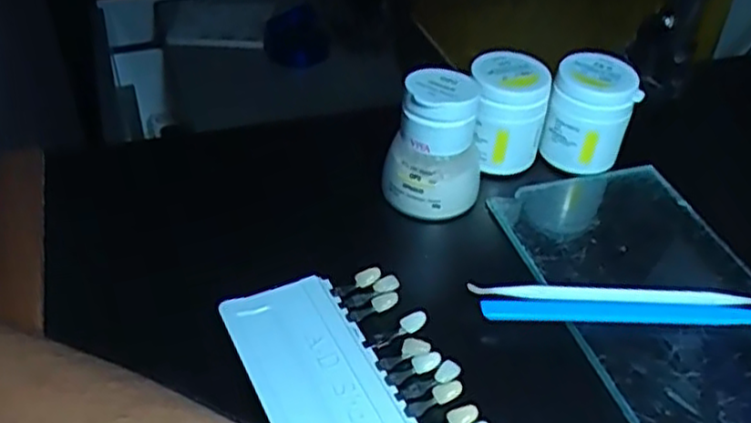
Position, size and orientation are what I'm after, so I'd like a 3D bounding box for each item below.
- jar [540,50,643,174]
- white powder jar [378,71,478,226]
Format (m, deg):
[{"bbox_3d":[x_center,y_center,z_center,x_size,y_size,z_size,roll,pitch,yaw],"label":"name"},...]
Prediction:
[{"bbox_3d":[0.116,-0.053,0.396,0.042,0.057,0.045,12,43,10],"label":"jar"},{"bbox_3d":[0.029,-0.034,0.359,0.047,0.065,0.045,8,43,6],"label":"white powder jar"}]

